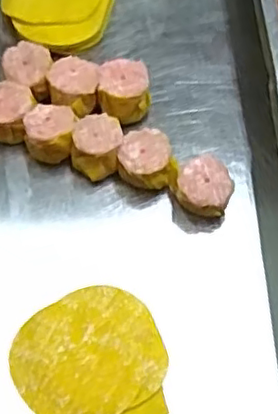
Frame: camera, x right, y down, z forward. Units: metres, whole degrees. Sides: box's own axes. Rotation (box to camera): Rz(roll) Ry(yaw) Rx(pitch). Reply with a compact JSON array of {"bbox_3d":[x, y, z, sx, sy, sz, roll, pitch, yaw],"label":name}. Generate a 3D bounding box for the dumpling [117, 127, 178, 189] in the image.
[{"bbox_3d":[0.004,-0.031,0.451,0.037,0.031,0.038,0,66,0],"label":"dumpling"}]

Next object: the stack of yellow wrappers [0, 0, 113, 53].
[{"bbox_3d":[-0.065,-0.164,0.518,0.082,0.015,0.090,-35,70,-14],"label":"stack of yellow wrappers"}]

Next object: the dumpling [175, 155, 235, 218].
[{"bbox_3d":[0.045,-0.012,0.441,0.036,0.035,0.034,0,66,0],"label":"dumpling"}]

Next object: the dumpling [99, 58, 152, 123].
[{"bbox_3d":[-0.011,-0.083,0.474,0.037,0.035,0.037,0,66,0],"label":"dumpling"}]

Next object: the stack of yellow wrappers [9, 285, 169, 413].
[{"bbox_3d":[-0.031,0.094,0.405,0.094,0.007,0.085,2,66,1],"label":"stack of yellow wrappers"}]

